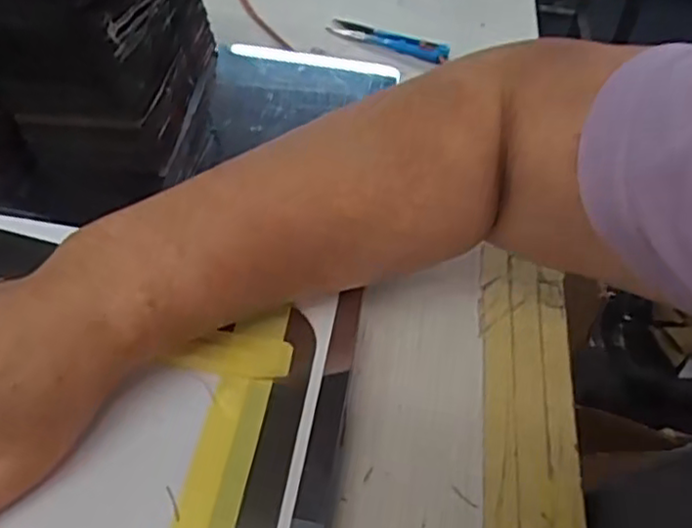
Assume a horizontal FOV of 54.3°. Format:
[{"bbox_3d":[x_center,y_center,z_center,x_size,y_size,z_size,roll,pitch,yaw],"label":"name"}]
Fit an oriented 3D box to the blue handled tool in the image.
[{"bbox_3d":[0.032,-0.188,0.564,0.114,0.014,0.022,27,54,27],"label":"blue handled tool"}]

